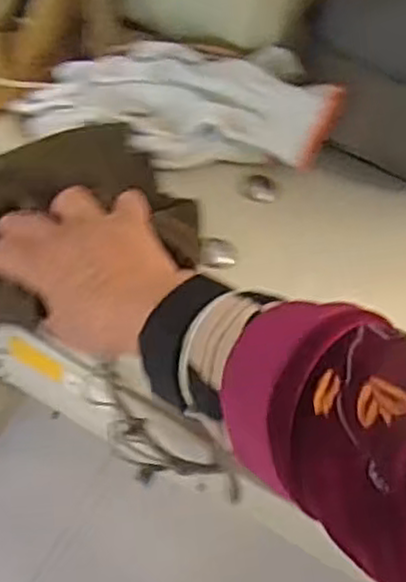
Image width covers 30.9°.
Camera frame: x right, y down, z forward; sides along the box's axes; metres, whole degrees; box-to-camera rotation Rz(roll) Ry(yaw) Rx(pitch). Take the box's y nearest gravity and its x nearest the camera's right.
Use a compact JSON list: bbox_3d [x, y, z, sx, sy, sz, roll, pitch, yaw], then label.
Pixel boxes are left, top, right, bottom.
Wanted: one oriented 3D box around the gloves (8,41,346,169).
[{"bbox_3d":[-0.015,-0.141,0.534,0.218,0.030,0.106,11,58,-2],"label":"gloves"}]

